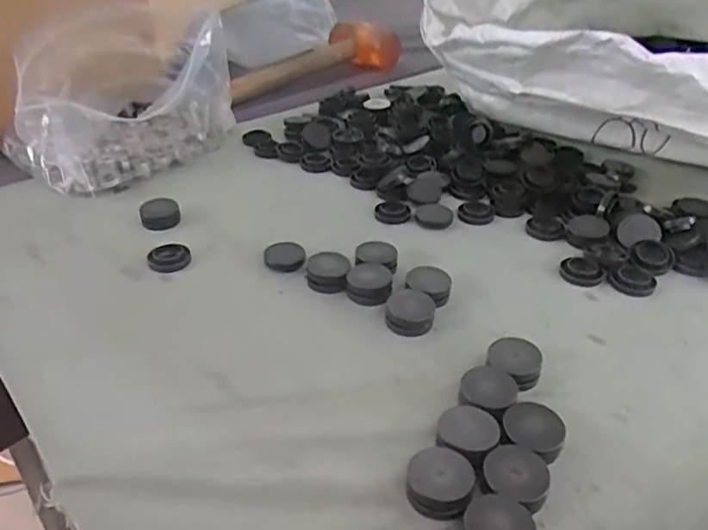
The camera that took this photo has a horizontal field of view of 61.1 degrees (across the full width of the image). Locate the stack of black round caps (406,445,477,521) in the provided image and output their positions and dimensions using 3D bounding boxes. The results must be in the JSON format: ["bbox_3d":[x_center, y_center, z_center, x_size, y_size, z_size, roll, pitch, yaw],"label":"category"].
[{"bbox_3d":[0.044,0.109,0.305,0.032,0.016,0.035,8,35,10],"label":"stack of black round caps"}]

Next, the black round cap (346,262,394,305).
[{"bbox_3d":[0.011,0.014,0.440,0.032,0.013,0.035,1,34,-1],"label":"black round cap"}]

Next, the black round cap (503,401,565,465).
[{"bbox_3d":[0.099,0.093,0.331,0.033,0.014,0.029,18,38,24],"label":"black round cap"}]

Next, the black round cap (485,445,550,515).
[{"bbox_3d":[0.083,0.110,0.308,0.031,0.014,0.033,1,34,0],"label":"black round cap"}]

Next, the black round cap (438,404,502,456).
[{"bbox_3d":[0.062,0.094,0.329,0.032,0.014,0.035,1,34,0],"label":"black round cap"}]

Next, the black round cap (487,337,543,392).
[{"bbox_3d":[0.101,0.062,0.375,0.033,0.014,0.031,1,34,0],"label":"black round cap"}]

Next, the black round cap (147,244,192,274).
[{"bbox_3d":[-0.144,-0.005,0.473,0.030,0.010,0.028,1,34,0],"label":"black round cap"}]

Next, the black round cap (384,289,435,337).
[{"bbox_3d":[0.039,0.032,0.416,0.032,0.015,0.037,7,35,8],"label":"black round cap"}]

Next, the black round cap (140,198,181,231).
[{"bbox_3d":[-0.168,-0.046,0.518,0.031,0.016,0.031,-11,36,-18],"label":"black round cap"}]

